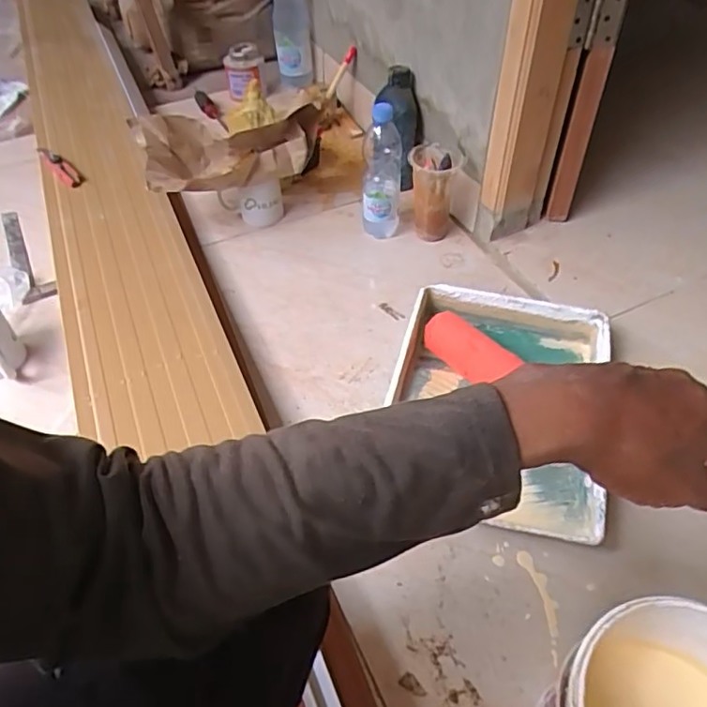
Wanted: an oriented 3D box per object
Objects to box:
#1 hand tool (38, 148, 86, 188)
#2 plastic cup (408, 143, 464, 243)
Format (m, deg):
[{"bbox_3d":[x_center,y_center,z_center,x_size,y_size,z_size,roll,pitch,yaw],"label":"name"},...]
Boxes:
[{"bbox_3d":[-0.574,-0.369,1.152,0.036,0.018,0.185,-33,54,-24],"label":"hand tool"},{"bbox_3d":[0.136,-0.272,1.007,0.082,0.150,0.083,-1,48,1],"label":"plastic cup"}]

